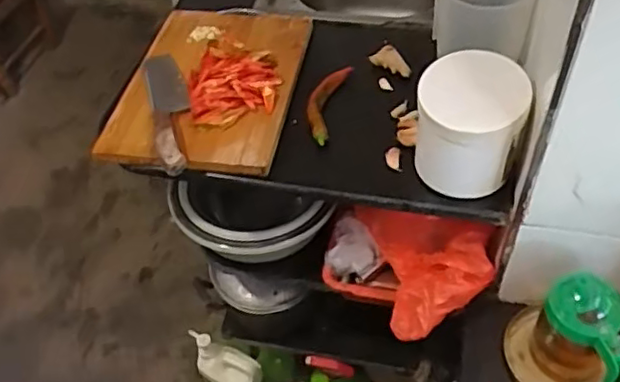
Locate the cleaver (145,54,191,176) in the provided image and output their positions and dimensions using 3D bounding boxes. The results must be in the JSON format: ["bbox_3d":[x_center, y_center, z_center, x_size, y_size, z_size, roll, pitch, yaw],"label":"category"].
[{"bbox_3d":[-0.190,-0.112,0.858,0.052,0.030,0.249,-12,49,-6],"label":"cleaver"}]

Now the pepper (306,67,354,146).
[{"bbox_3d":[0.020,-0.122,0.875,0.040,0.032,0.155,12,50,15],"label":"pepper"}]

